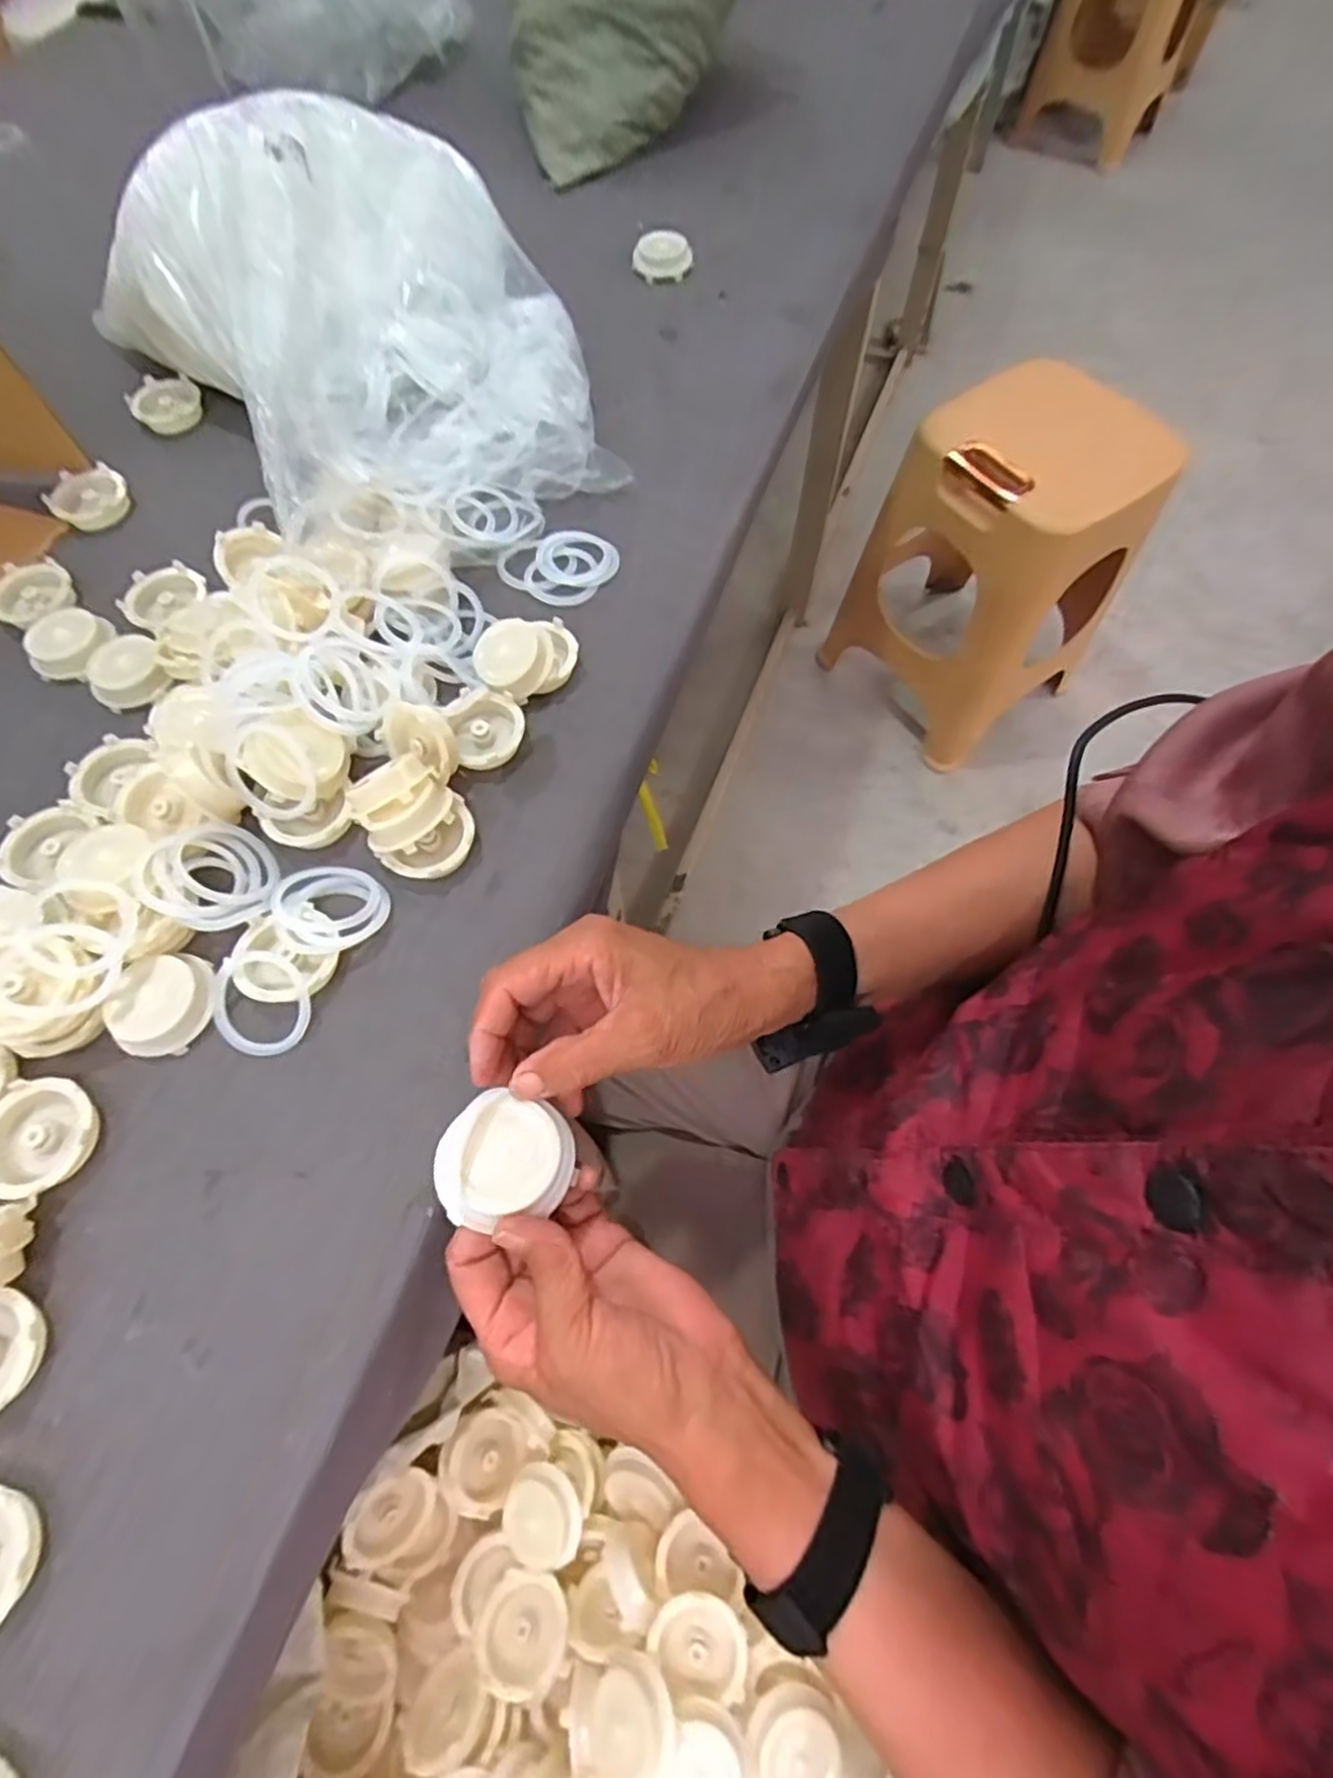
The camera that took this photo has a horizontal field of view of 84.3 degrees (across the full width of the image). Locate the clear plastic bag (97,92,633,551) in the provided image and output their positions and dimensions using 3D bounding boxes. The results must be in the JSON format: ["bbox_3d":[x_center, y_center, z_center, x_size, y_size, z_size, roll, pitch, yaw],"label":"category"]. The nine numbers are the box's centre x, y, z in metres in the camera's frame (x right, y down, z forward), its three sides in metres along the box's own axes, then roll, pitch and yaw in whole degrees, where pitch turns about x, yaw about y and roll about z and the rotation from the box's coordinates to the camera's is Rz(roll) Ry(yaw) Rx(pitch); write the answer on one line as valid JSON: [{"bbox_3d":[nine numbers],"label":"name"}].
[{"bbox_3d":[-0.232,-0.451,0.587,0.305,0.141,0.380,-33,69,-14],"label":"clear plastic bag"}]

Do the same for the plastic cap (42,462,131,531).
[{"bbox_3d":[-0.471,-0.318,0.597,0.058,0.012,0.062,0,65,0],"label":"plastic cap"}]

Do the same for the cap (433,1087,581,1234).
[{"bbox_3d":[-0.069,0.115,0.314,0.057,0.011,0.052,9,65,4],"label":"cap"}]

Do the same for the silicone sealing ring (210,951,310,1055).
[{"bbox_3d":[-0.227,0.064,0.410,0.053,0.009,0.058,0,86,-2],"label":"silicone sealing ring"}]

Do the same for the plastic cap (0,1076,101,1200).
[{"bbox_3d":[-0.327,0.131,0.384,0.058,0.015,0.058,0,65,0],"label":"plastic cap"}]

